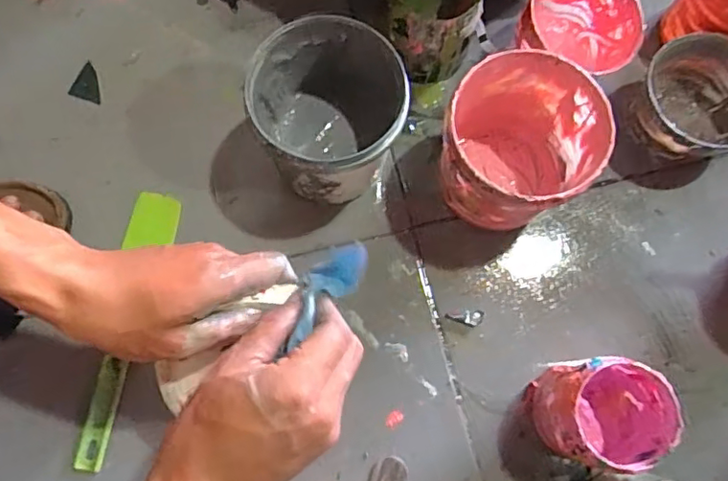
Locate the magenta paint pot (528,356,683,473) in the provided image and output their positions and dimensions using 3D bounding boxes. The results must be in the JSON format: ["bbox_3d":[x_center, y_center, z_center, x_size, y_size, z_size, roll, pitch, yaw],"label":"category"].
[{"bbox_3d":[0.193,0.137,0.472,0.094,0.098,0.080,-4,76,-2],"label":"magenta paint pot"}]

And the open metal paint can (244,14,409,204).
[{"bbox_3d":[-0.026,-0.104,0.511,0.124,0.126,0.124,0,76,-1],"label":"open metal paint can"}]

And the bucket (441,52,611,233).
[{"bbox_3d":[0.128,-0.076,0.510,0.122,0.120,0.123,0,76,-1],"label":"bucket"}]

